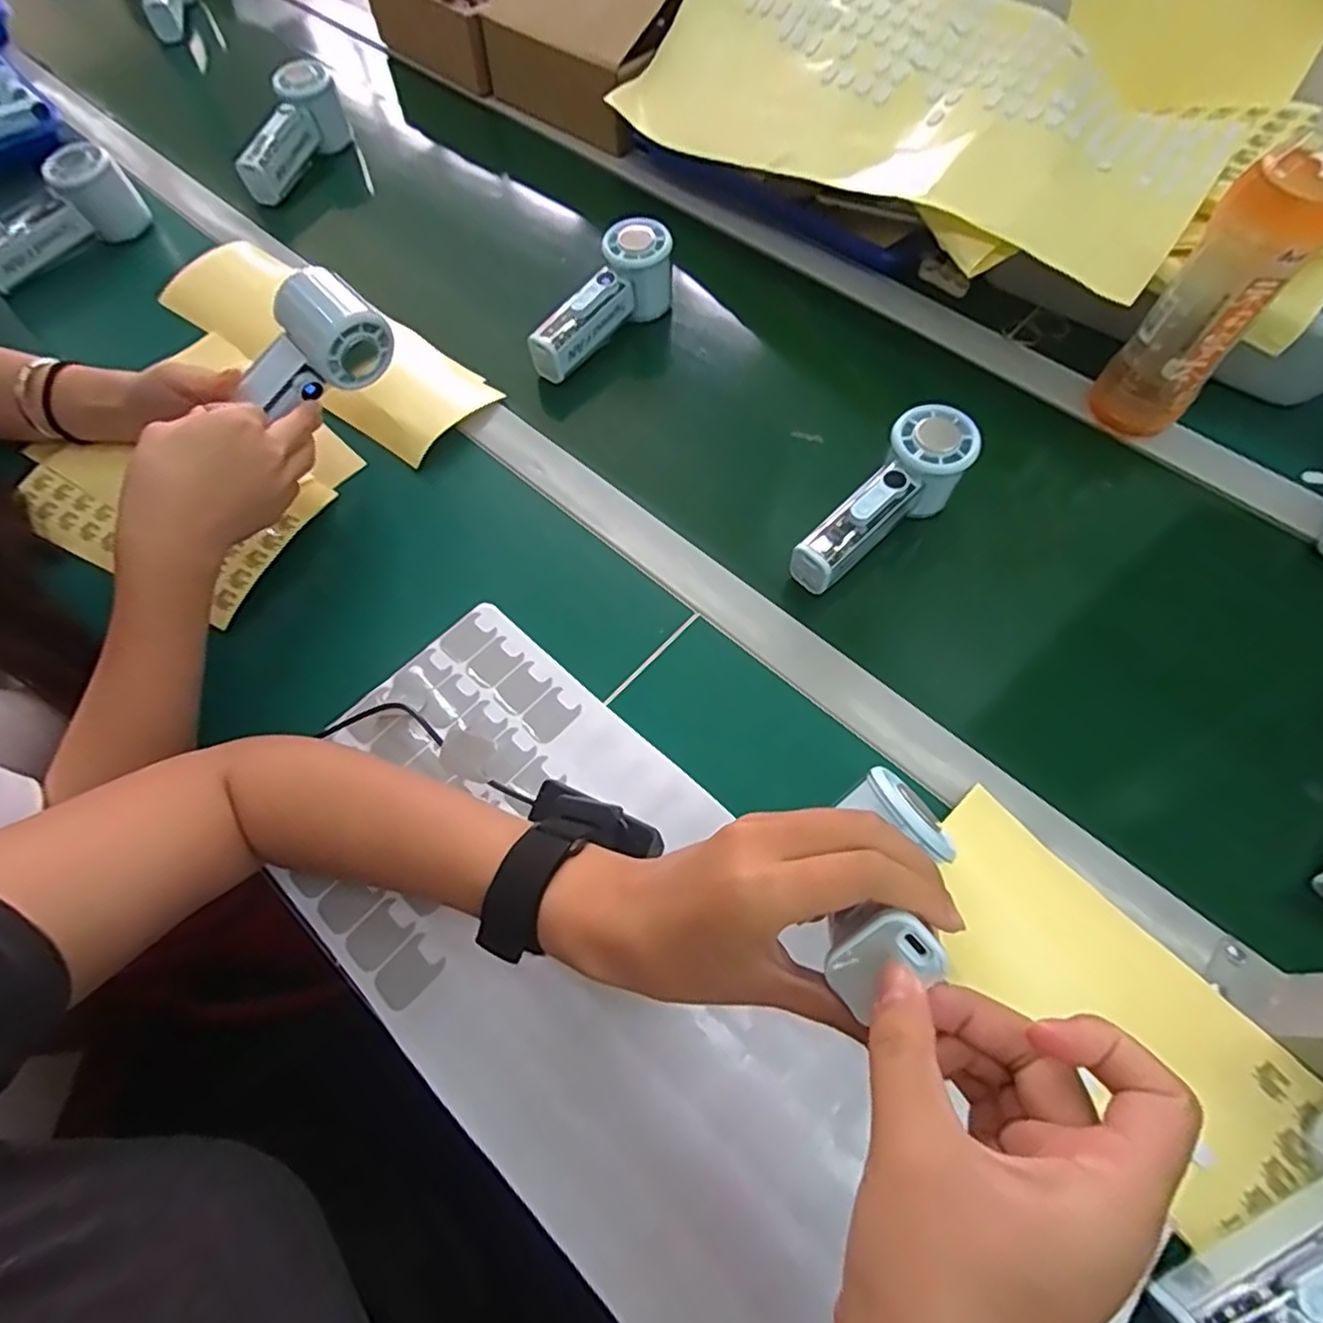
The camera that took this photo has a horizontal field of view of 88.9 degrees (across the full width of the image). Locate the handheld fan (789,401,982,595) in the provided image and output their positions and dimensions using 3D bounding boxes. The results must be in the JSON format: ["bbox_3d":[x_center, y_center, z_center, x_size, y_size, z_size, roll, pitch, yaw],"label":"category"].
[{"bbox_3d":[0.152,-0.108,0.474,0.155,0.052,0.053,-44,70,-4],"label":"handheld fan"}]

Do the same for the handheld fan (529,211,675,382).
[{"bbox_3d":[-0.055,-0.301,0.562,0.054,0.057,0.152,41,70,18],"label":"handheld fan"}]

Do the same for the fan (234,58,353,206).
[{"bbox_3d":[-0.371,-0.527,0.681,0.054,0.064,0.152,22,78,10],"label":"fan"}]

